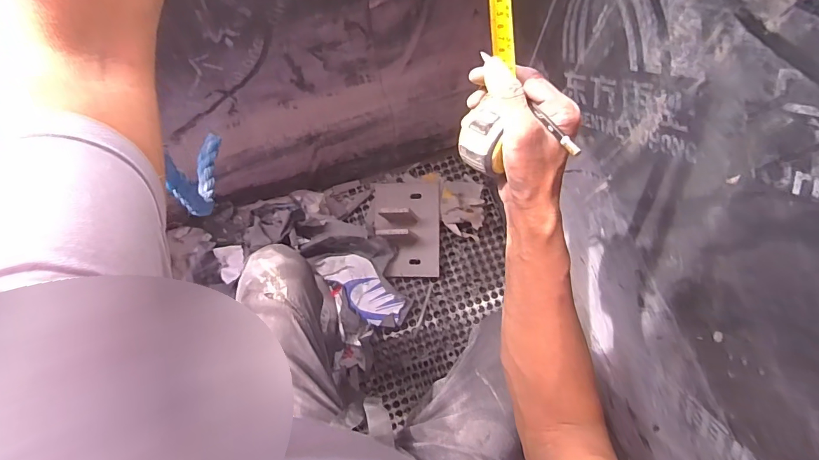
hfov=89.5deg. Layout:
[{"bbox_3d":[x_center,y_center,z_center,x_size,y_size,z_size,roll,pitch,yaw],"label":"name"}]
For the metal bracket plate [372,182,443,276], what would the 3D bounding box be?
[{"bbox_3d":[-0.008,-0.021,1.045,0.173,0.154,0.254,-1,73,1],"label":"metal bracket plate"}]

